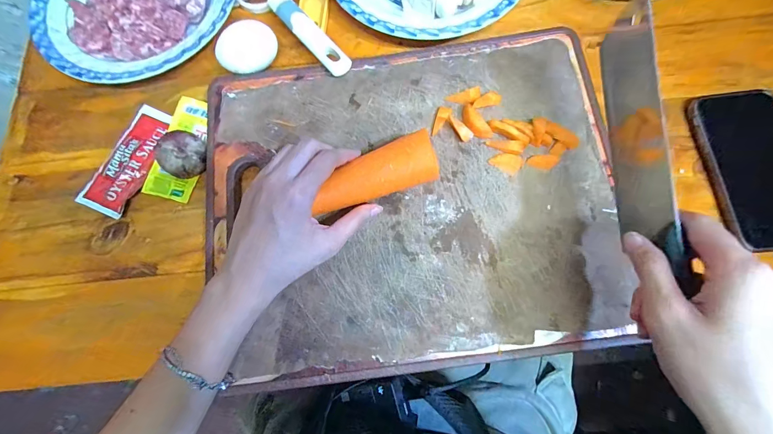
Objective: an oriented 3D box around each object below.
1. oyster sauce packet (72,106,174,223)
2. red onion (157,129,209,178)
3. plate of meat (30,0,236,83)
[{"bbox_3d":[-0.251,-0.058,0.334,0.058,0.010,0.114,25,77,7],"label":"oyster sauce packet"},{"bbox_3d":[-0.187,-0.057,0.315,0.034,0.031,0.040,35,79,11],"label":"red onion"},{"bbox_3d":[-0.267,-0.240,0.358,0.206,0.049,0.205,41,80,10],"label":"plate of meat"}]

